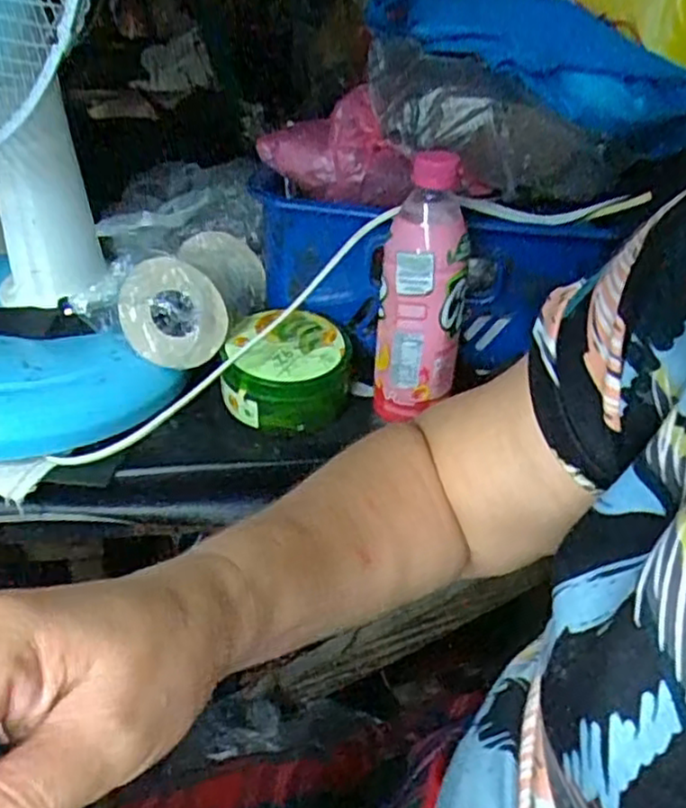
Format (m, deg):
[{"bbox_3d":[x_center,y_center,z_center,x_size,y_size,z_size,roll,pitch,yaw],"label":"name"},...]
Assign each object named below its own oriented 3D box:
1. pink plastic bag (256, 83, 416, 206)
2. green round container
[{"bbox_3d":[-0.005,-0.215,0.589,0.054,0.080,0.134,-24,44,-37],"label":"pink plastic bag"},{"bbox_3d":[-0.046,-0.029,0.577,0.101,0.060,0.092,1,34,-7],"label":"green round container"}]

